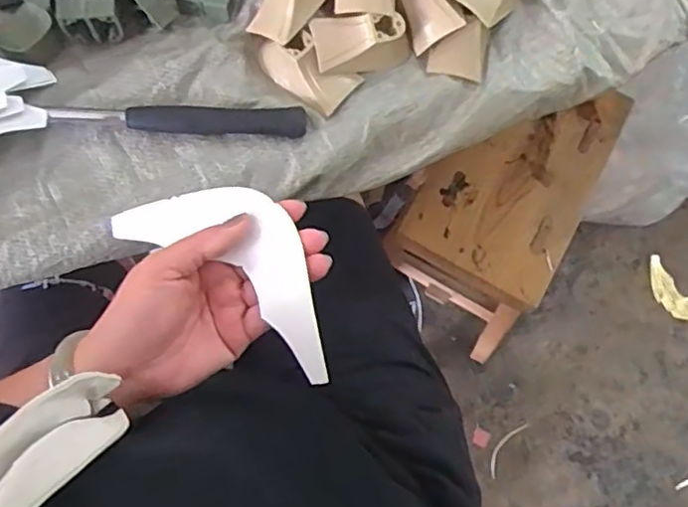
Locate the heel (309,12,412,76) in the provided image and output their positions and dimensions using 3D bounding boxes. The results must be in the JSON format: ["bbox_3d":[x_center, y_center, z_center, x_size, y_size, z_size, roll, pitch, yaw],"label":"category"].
[{"bbox_3d":[0.013,-0.169,0.499,0.077,0.040,0.041,-14,74,-6],"label":"heel"}]

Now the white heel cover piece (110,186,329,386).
[{"bbox_3d":[-0.060,0.003,0.372,0.158,0.025,0.067,38,76,14],"label":"white heel cover piece"}]

